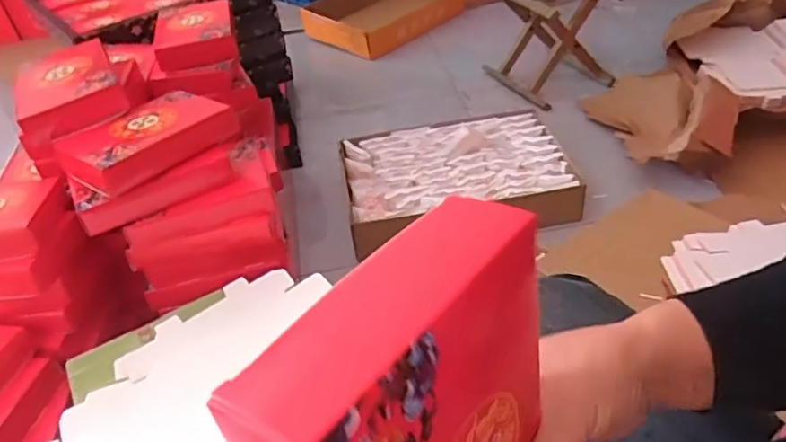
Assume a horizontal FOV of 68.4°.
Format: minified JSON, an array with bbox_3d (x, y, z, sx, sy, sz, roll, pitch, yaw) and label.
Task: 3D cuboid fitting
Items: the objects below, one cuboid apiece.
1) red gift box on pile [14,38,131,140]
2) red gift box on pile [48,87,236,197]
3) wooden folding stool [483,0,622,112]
[{"bbox_3d":[-0.463,-0.194,0.818,0.127,0.042,0.207,-25,44,-18],"label":"red gift box on pile"},{"bbox_3d":[-0.330,-0.115,0.779,0.125,0.047,0.204,28,52,34],"label":"red gift box on pile"},{"bbox_3d":[0.418,-0.507,1.561,0.238,0.275,0.298,-25,44,-19],"label":"wooden folding stool"}]

